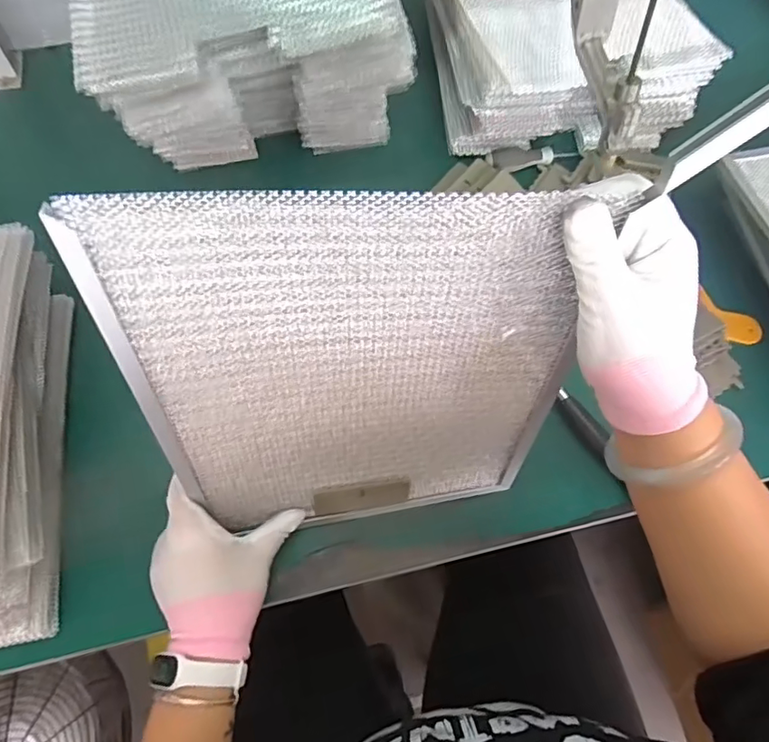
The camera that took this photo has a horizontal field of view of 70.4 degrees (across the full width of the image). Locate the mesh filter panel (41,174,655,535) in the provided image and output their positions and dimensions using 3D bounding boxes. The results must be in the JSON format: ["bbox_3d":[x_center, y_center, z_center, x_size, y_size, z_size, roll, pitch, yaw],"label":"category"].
[{"bbox_3d":[-0.018,0.022,0.380,0.265,0.323,0.018,-4,51,-3],"label":"mesh filter panel"}]

